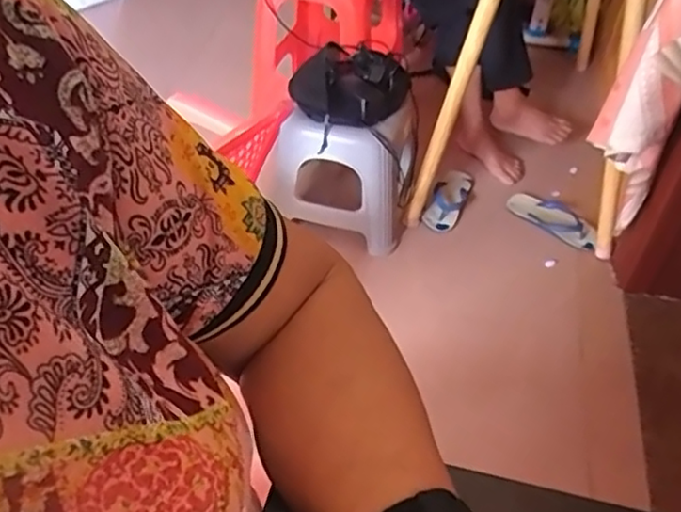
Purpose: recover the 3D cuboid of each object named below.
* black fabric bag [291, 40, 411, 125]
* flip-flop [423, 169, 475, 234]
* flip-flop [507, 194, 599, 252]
[{"bbox_3d":[0.018,-0.371,1.382,0.235,0.069,0.236,20,49,17],"label":"black fabric bag"},{"bbox_3d":[0.284,-0.154,1.662,0.088,0.048,0.243,19,49,16],"label":"flip-flop"},{"bbox_3d":[0.542,-0.094,1.614,0.110,0.039,0.253,-29,53,-26],"label":"flip-flop"}]

